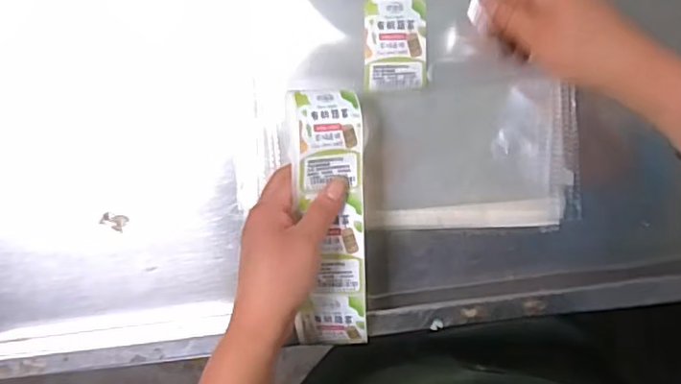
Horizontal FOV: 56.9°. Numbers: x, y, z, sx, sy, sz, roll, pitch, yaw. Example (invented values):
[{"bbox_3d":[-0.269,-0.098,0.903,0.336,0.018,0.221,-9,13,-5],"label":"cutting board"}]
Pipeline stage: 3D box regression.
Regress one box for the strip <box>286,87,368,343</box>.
[{"bbox_3d":[-0.008,0.026,0.491,0.055,0.023,0.205,-4,102,-1],"label":"strip"}]

